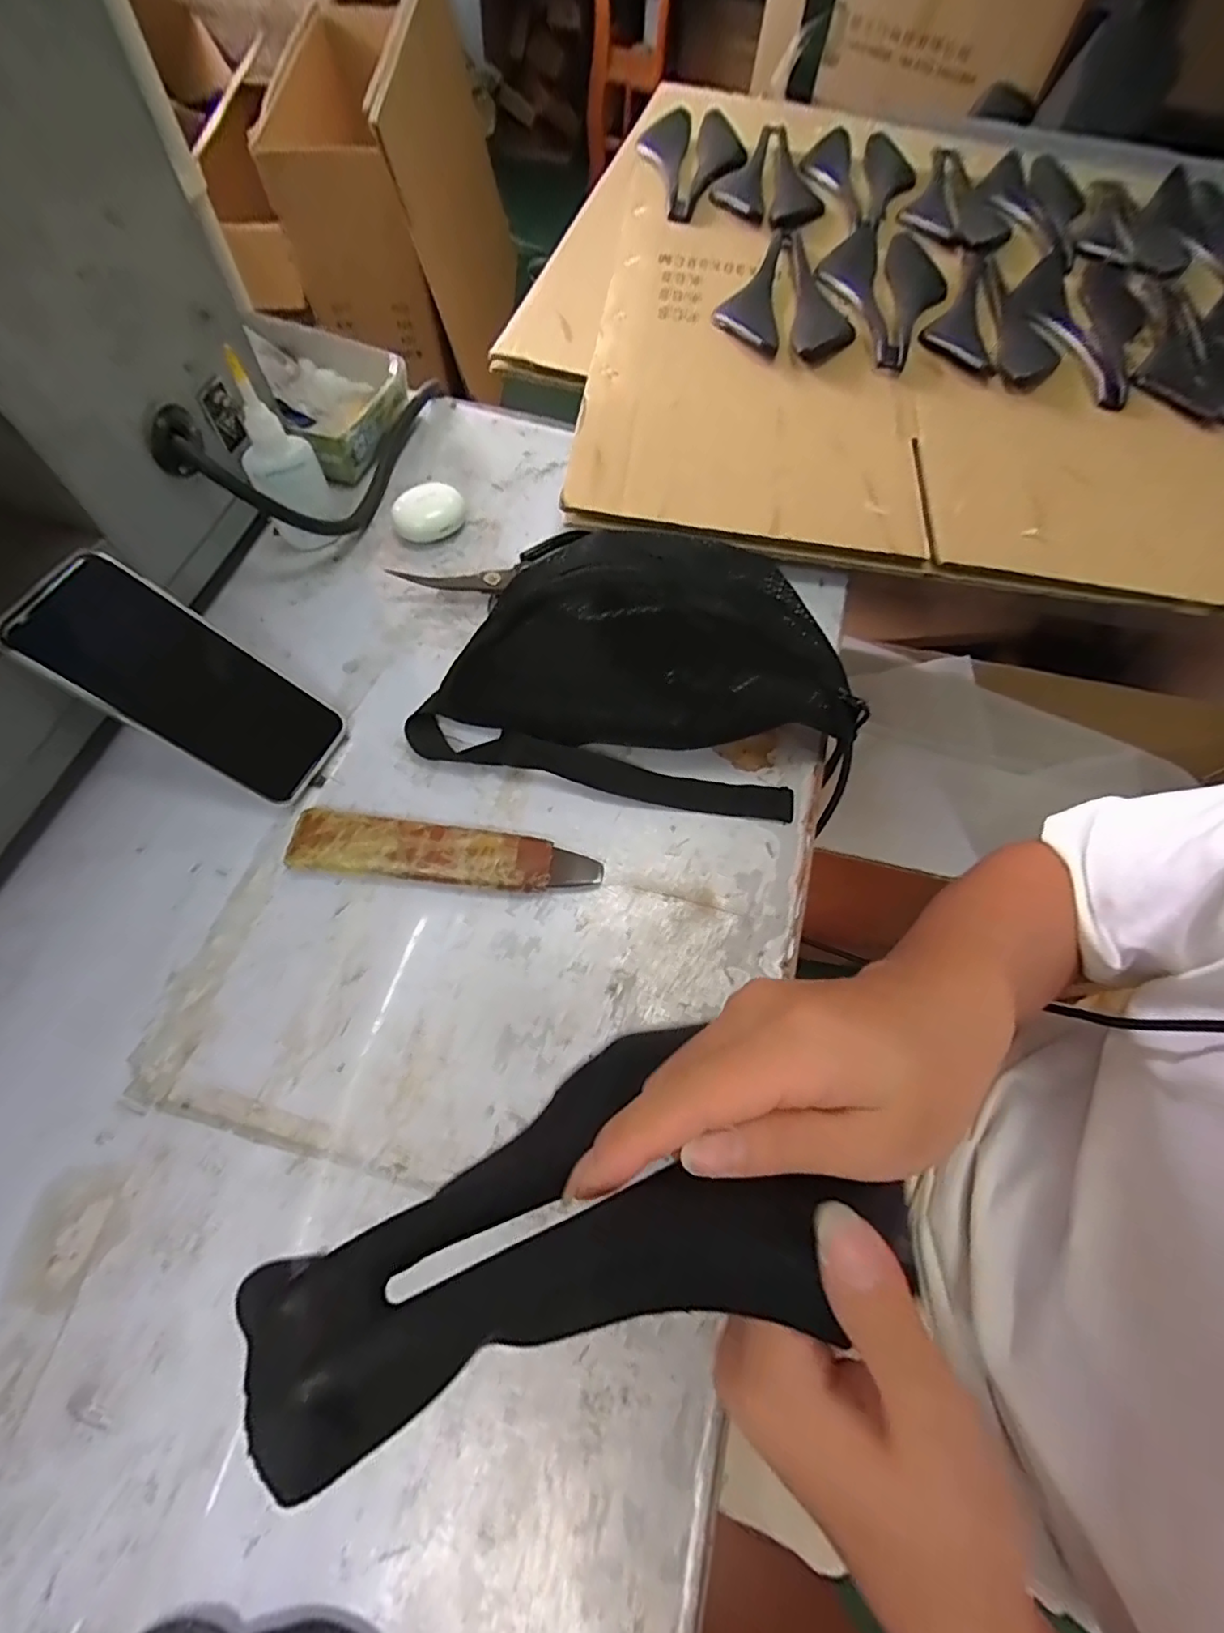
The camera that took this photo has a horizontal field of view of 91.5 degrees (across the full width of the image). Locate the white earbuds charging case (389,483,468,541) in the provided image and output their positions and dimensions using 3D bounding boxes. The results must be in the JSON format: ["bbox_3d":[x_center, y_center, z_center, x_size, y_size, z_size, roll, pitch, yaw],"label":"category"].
[{"bbox_3d":[-0.148,-0.245,0.481,0.057,0.022,0.047,-14,68,-9],"label":"white earbuds charging case"}]

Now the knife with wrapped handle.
[{"bbox_3d":[-0.101,0.025,0.370,0.185,0.019,0.038,7,66,0],"label":"knife with wrapped handle"}]

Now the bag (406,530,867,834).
[{"bbox_3d":[0.022,-0.101,0.386,0.290,0.103,0.157,7,66,0],"label":"bag"}]

